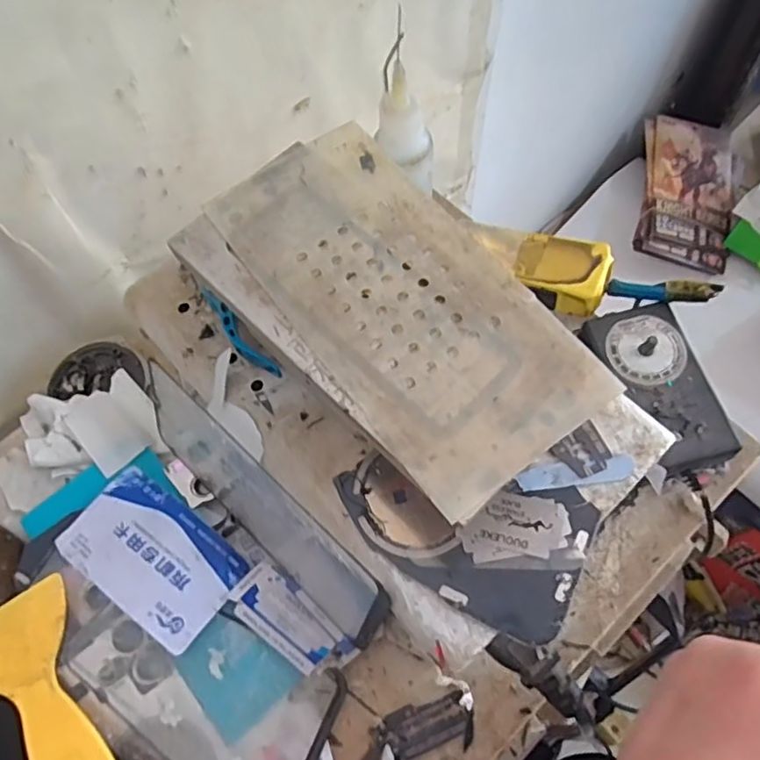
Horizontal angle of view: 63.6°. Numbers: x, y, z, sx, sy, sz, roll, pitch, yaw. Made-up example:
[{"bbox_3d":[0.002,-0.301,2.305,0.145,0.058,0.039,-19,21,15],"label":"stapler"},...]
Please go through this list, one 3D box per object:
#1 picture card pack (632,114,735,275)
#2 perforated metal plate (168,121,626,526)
[{"bbox_3d":[0.428,-0.261,0.851,0.127,0.020,0.227,11,75,-5],"label":"picture card pack"},{"bbox_3d":[0.002,-0.032,0.237,0.093,0.005,0.165,-37,68,-14],"label":"perforated metal plate"}]

